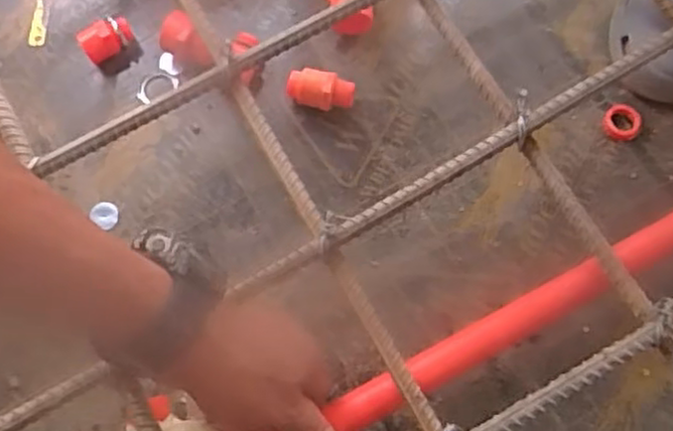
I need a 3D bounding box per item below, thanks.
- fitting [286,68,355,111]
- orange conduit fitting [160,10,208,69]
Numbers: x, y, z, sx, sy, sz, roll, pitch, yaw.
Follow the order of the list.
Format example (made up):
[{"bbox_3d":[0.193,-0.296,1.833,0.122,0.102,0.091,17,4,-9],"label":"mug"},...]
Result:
[{"bbox_3d":[-0.013,-0.093,0.545,0.050,0.030,0.025,16,75,7],"label":"fitting"},{"bbox_3d":[-0.121,-0.136,0.556,0.027,0.041,0.040,-25,74,-5],"label":"orange conduit fitting"}]

